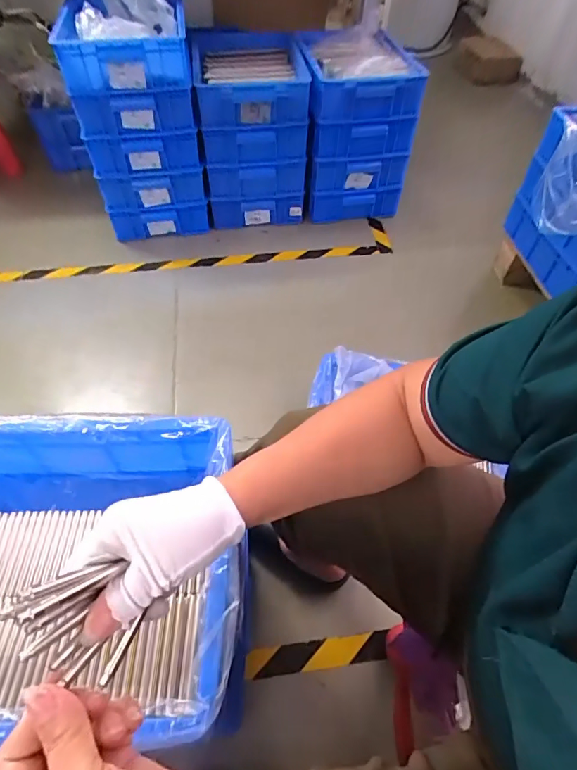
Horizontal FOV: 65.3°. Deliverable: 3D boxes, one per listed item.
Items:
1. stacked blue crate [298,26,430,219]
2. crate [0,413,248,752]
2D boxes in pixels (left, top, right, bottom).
[{"bbox_3d":[0.207,-0.834,1.489,0.324,0.444,0.384,-4,52,-4],"label":"stacked blue crate"},{"bbox_3d":[-0.257,0.195,0.491,0.427,0.140,0.322,-1,52,-2],"label":"crate"}]

